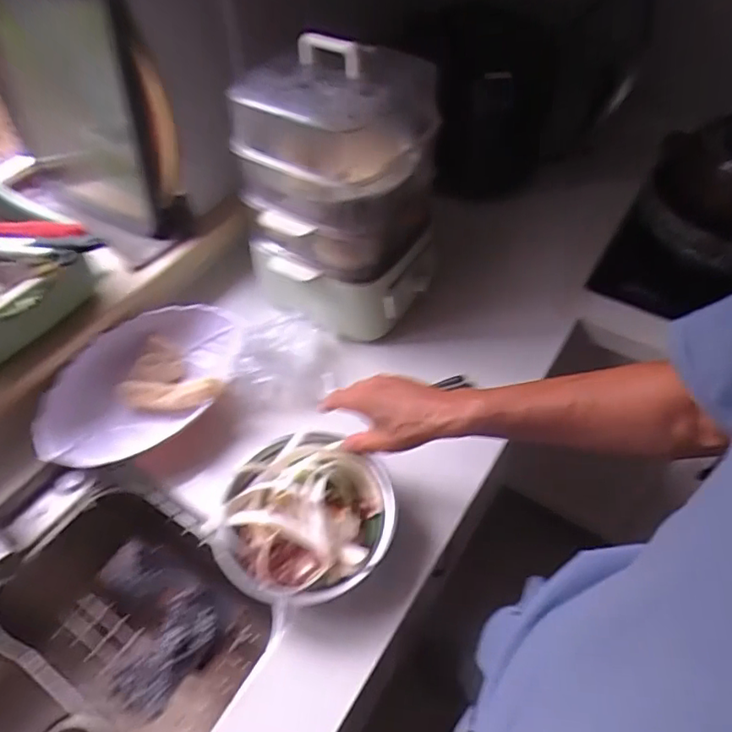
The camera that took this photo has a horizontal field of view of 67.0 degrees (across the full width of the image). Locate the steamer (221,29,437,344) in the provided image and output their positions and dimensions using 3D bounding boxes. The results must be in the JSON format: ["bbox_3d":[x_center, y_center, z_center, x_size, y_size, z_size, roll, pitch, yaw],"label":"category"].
[{"bbox_3d":[-0.029,-0.268,0.804,0.243,0.337,0.292,19,55,15],"label":"steamer"}]

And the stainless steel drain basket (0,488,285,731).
[{"bbox_3d":[-0.301,0.311,0.710,0.302,0.112,0.227,30,59,22],"label":"stainless steel drain basket"}]

